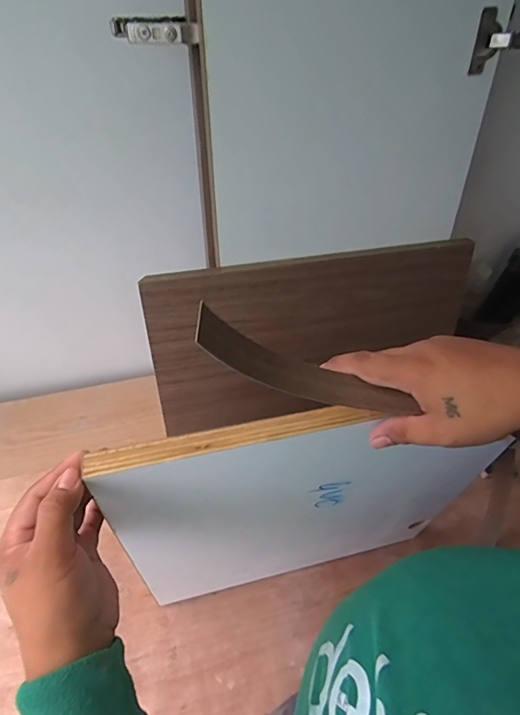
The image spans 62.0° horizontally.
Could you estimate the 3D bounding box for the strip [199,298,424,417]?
[{"bbox_3d":[0.032,0.010,0.303,0.177,0.030,0.033,21,45,-27],"label":"strip"}]

